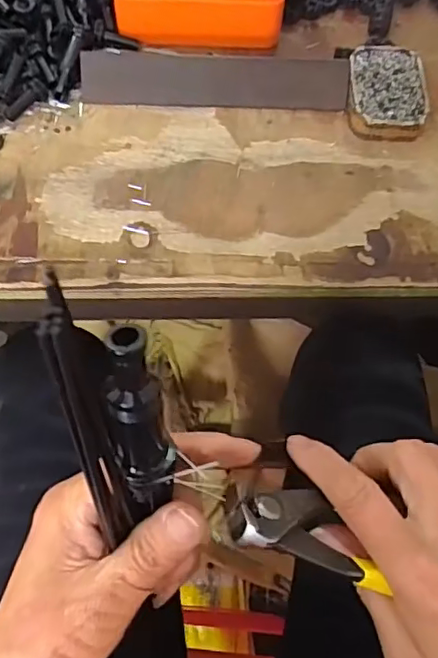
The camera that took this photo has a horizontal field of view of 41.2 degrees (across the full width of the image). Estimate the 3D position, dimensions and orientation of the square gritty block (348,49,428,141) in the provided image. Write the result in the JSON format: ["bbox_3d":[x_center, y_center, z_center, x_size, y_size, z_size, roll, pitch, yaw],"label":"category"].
[{"bbox_3d":[0.137,-0.193,0.481,0.060,0.026,0.082,4,64,-2],"label":"square gritty block"}]

